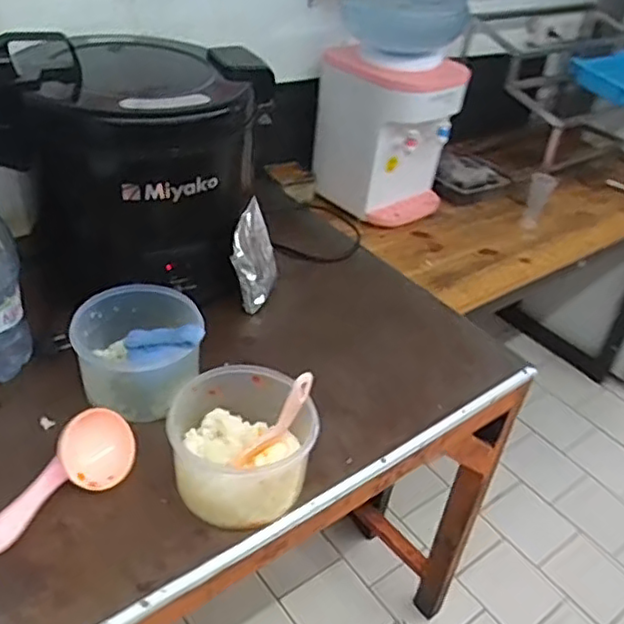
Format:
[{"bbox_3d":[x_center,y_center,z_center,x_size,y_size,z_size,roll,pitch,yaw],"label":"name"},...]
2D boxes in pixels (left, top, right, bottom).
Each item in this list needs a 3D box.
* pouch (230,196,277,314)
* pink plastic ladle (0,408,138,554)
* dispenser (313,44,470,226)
[{"bbox_3d":[-0.099,-0.097,1.135,0.030,0.140,0.141,-4,47,23],"label":"pouch"},{"bbox_3d":[-0.292,0.196,0.781,0.079,0.063,0.206,22,39,18],"label":"pink plastic ladle"},{"bbox_3d":[0.179,-0.422,1.549,0.245,0.338,0.266,-20,45,-33],"label":"dispenser"}]

